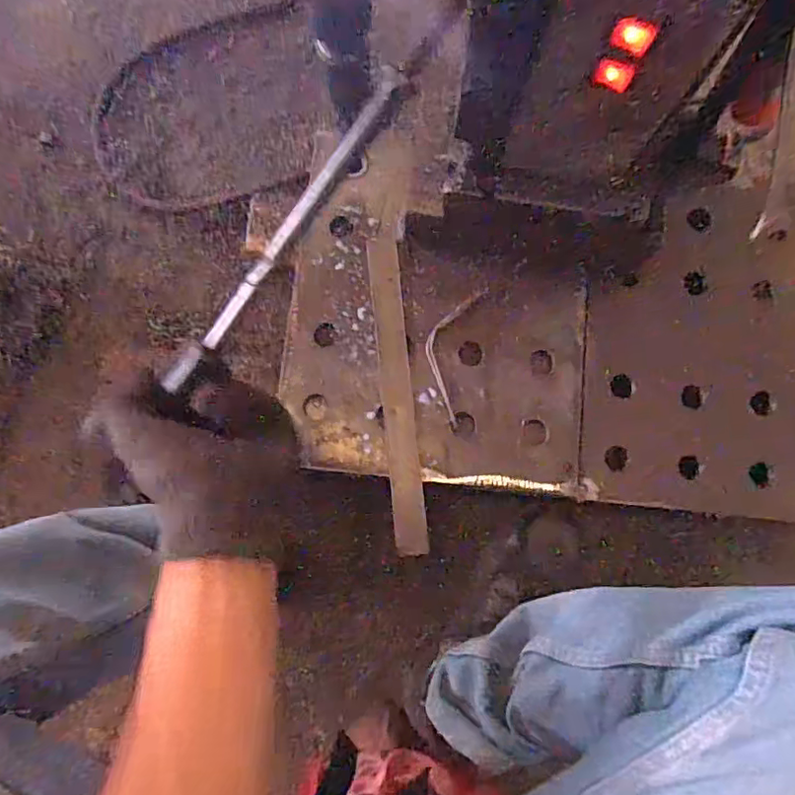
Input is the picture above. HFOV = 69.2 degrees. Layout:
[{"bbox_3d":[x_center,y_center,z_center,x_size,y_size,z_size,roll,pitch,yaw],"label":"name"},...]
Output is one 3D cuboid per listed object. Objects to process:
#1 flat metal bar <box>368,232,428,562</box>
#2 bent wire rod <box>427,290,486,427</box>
[{"bbox_3d":[-0.001,-0.006,0.587,0.032,0.010,0.319,-5,81,-3],"label":"flat metal bar"},{"bbox_3d":[0.051,-0.044,0.589,0.046,0.004,0.139,12,88,-3],"label":"bent wire rod"}]

